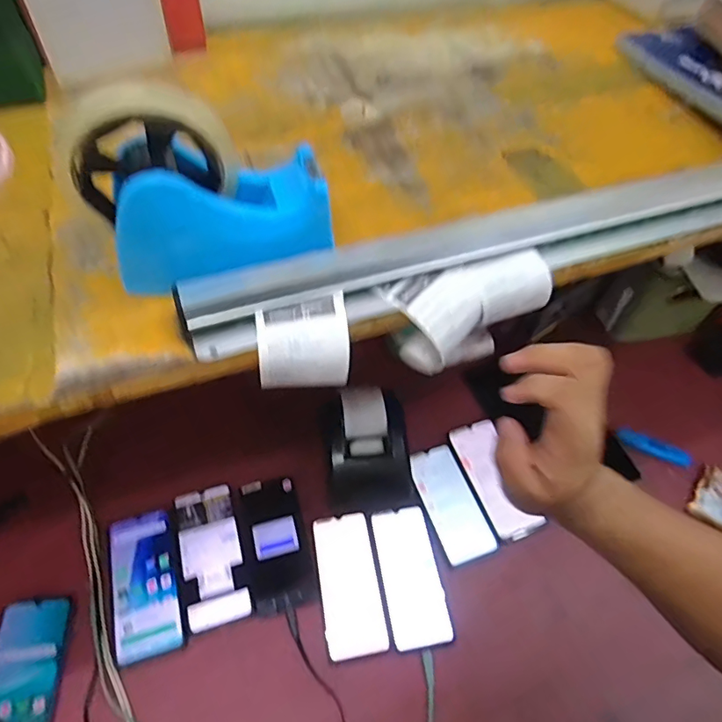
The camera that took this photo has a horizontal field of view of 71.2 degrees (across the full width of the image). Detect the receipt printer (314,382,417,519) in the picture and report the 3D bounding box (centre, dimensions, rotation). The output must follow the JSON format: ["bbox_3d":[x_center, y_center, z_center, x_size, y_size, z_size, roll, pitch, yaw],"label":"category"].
[{"bbox_3d":[0.006,0.120,0.676,0.108,0.085,0.137,-9,57,-10],"label":"receipt printer"}]

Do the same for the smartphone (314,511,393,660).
[{"bbox_3d":[-0.014,0.270,0.620,0.074,0.004,0.162,-7,56,-8],"label":"smartphone"}]

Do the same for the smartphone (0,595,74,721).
[{"bbox_3d":[-0.364,0.346,0.539,0.076,0.009,0.169,-4,56,-7],"label":"smartphone"}]

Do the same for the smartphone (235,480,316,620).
[{"bbox_3d":[-0.109,0.230,0.645,0.080,0.006,0.162,-13,57,-12],"label":"smartphone"}]

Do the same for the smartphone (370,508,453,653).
[{"bbox_3d":[0.061,0.265,0.629,0.075,0.008,0.164,-8,56,-9],"label":"smartphone"}]

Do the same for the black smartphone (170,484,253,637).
[{"bbox_3d":[-0.188,0.241,0.633,0.076,0.004,0.169,-14,58,-13],"label":"black smartphone"}]

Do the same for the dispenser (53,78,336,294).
[{"bbox_3d":[-0.086,-0.099,0.300,0.144,0.107,0.056,-18,58,-15],"label":"dispenser"}]

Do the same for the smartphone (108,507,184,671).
[{"bbox_3d":[-0.261,0.265,0.606,0.075,0.004,0.167,-15,58,-14],"label":"smartphone"}]

